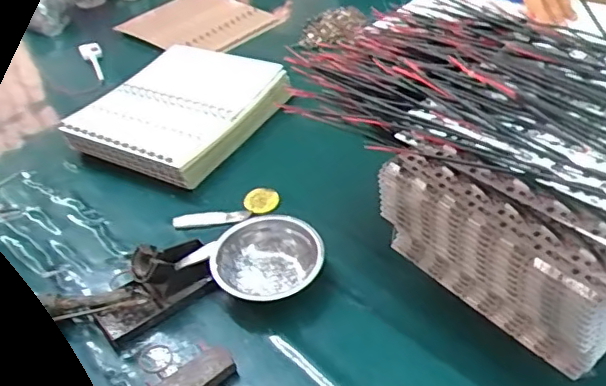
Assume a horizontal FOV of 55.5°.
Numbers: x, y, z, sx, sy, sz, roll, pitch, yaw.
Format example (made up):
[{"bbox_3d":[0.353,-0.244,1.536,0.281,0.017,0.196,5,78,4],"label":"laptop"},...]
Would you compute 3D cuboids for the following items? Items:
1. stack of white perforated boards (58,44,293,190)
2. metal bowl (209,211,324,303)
[{"bbox_3d":[-0.195,-0.140,0.934,0.262,0.059,0.301,19,47,28],"label":"stack of white perforated boards"},{"bbox_3d":[-0.040,0.079,0.681,0.123,0.046,0.119,-4,40,4],"label":"metal bowl"}]

